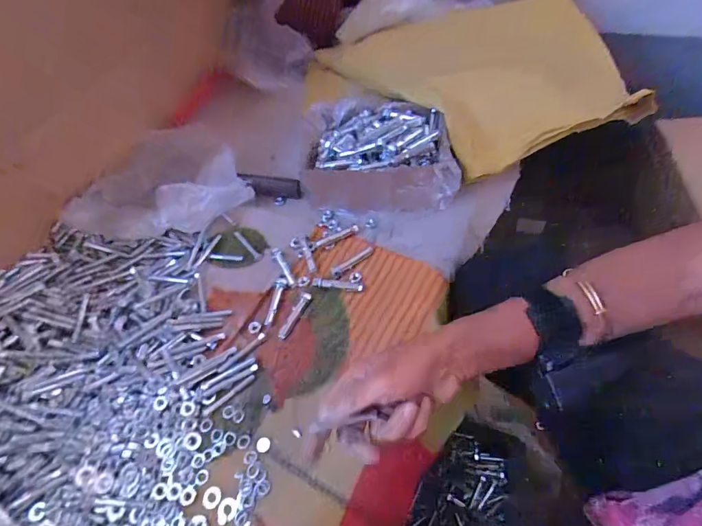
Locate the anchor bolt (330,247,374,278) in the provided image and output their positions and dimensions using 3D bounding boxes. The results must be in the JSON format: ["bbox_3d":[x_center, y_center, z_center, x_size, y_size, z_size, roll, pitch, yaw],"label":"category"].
[{"bbox_3d":[0.002,-0.002,0.462,0.058,0.006,0.012,-33,57,-15],"label":"anchor bolt"}]

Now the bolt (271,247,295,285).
[{"bbox_3d":[-0.082,0.004,0.471,0.013,0.010,0.051,-25,56,-9],"label":"bolt"}]

